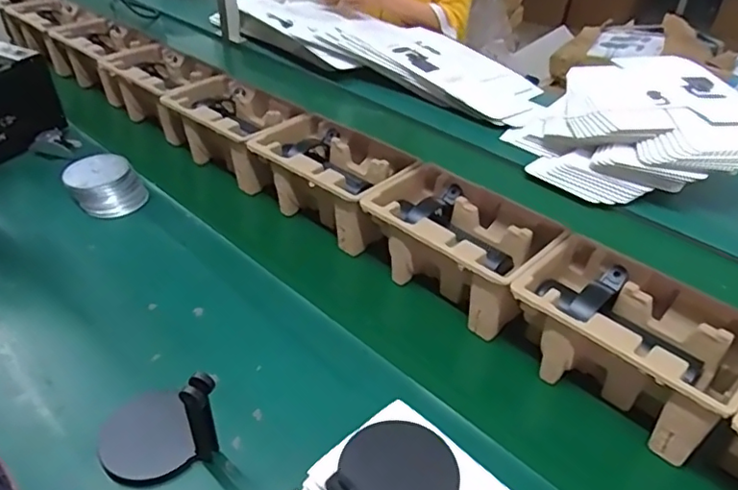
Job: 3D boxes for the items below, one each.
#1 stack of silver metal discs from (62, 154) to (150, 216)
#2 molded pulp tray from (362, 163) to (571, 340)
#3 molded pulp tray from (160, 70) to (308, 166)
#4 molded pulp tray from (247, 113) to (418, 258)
[{"bbox_3d":[-0.398,-0.093,0.856,0.095,0.056,0.097,-29,47,-29],"label":"stack of silver metal discs"},{"bbox_3d":[0.115,0.006,0.731,0.222,0.121,0.147,30,49,32],"label":"molded pulp tray"},{"bbox_3d":[-0.227,-0.204,0.961,0.239,0.096,0.142,32,50,33],"label":"molded pulp tray"},{"bbox_3d":[-0.054,-0.099,0.843,0.230,0.102,0.144,28,48,30],"label":"molded pulp tray"}]

